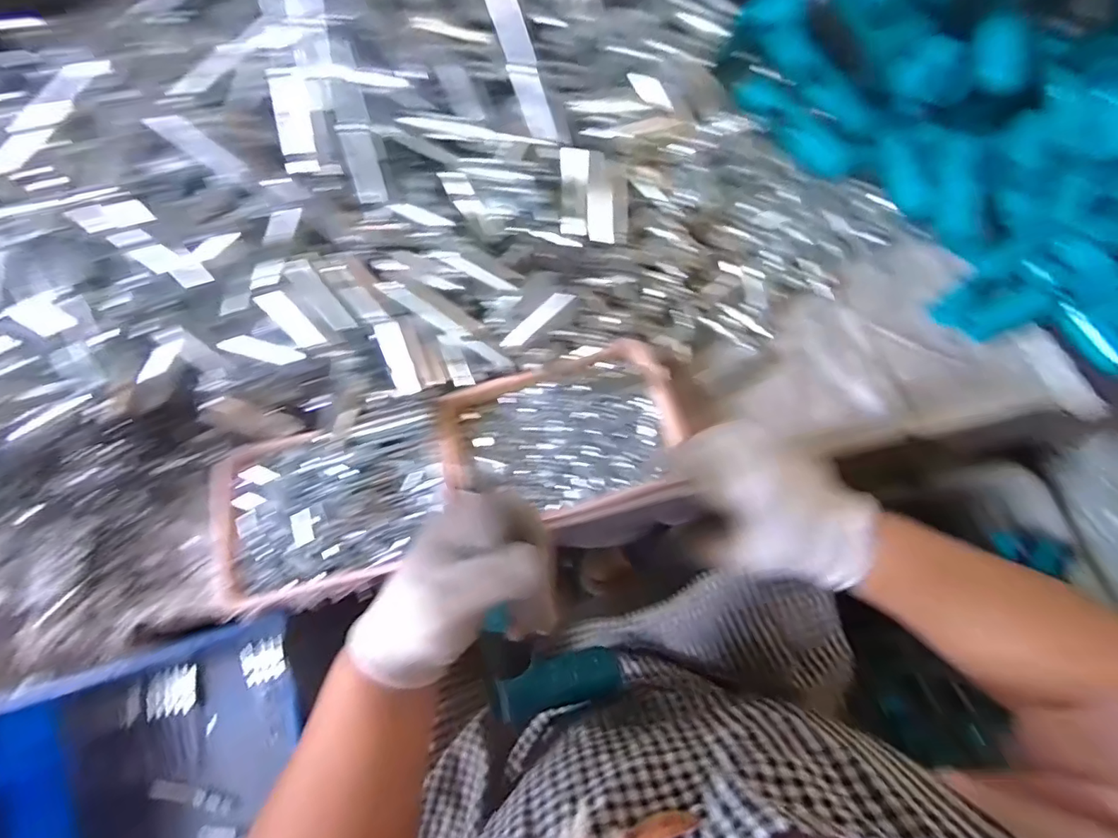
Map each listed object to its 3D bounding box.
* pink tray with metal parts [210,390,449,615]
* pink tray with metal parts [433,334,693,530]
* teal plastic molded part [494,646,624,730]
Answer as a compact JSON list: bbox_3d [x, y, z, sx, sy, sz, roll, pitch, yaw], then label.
[{"bbox_3d":[-0.197,0.070,0.460,0.202,0.038,0.141,-17,72,-3],"label":"pink tray with metal parts"},{"bbox_3d":[0.006,0.018,0.480,0.210,0.034,0.143,-14,72,-2],"label":"pink tray with metal parts"},{"bbox_3d":[0.001,0.205,0.413,0.104,0.025,0.040,-3,70,-26],"label":"teal plastic molded part"}]

